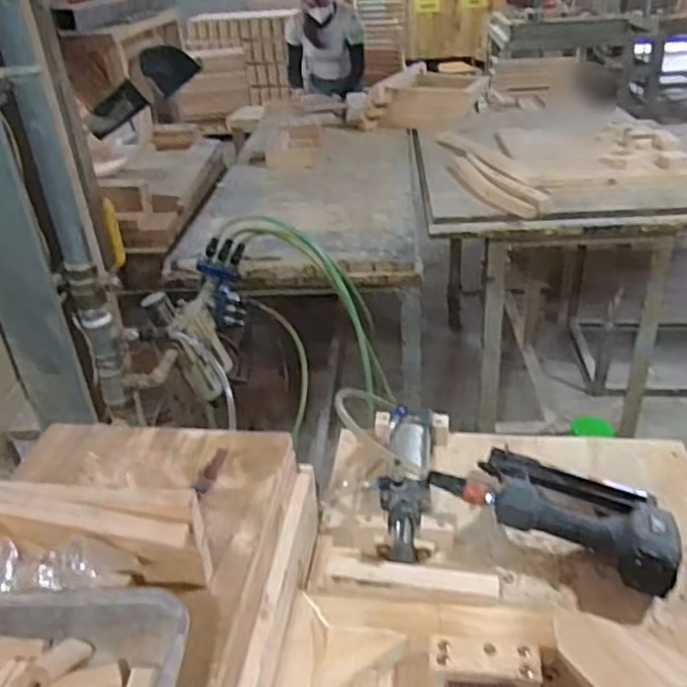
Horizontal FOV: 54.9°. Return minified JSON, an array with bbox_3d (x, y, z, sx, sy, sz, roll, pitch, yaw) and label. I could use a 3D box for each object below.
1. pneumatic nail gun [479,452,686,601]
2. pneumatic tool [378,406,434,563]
[{"bbox_3d":[0.278,0.203,0.802,0.242,0.075,0.152,16,37,28],"label":"pneumatic nail gun"},{"bbox_3d":[0.082,0.179,0.861,0.062,0.076,0.233,2,32,9],"label":"pneumatic tool"}]

